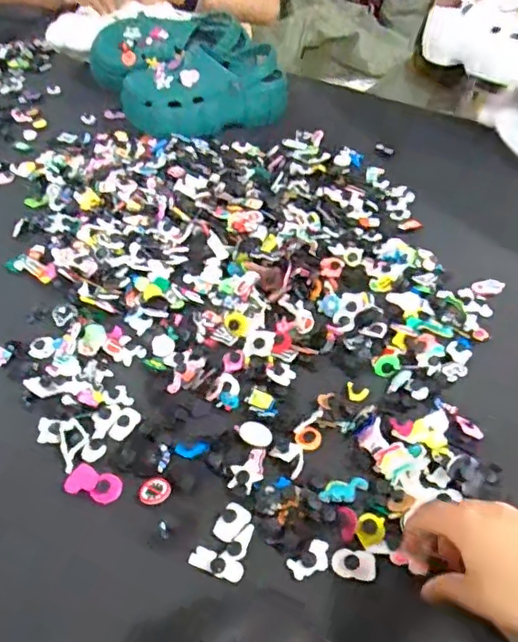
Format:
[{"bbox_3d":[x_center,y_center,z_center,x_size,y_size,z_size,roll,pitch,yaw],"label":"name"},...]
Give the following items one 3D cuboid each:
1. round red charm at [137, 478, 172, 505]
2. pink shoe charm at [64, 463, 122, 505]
[{"bbox_3d":[-0.086,0.139,0.466,0.027,0.004,0.022,-15,47,-12],"label":"round red charm"},{"bbox_3d":[-0.137,0.136,0.473,0.046,0.004,0.027,15,48,16],"label":"pink shoe charm"}]

